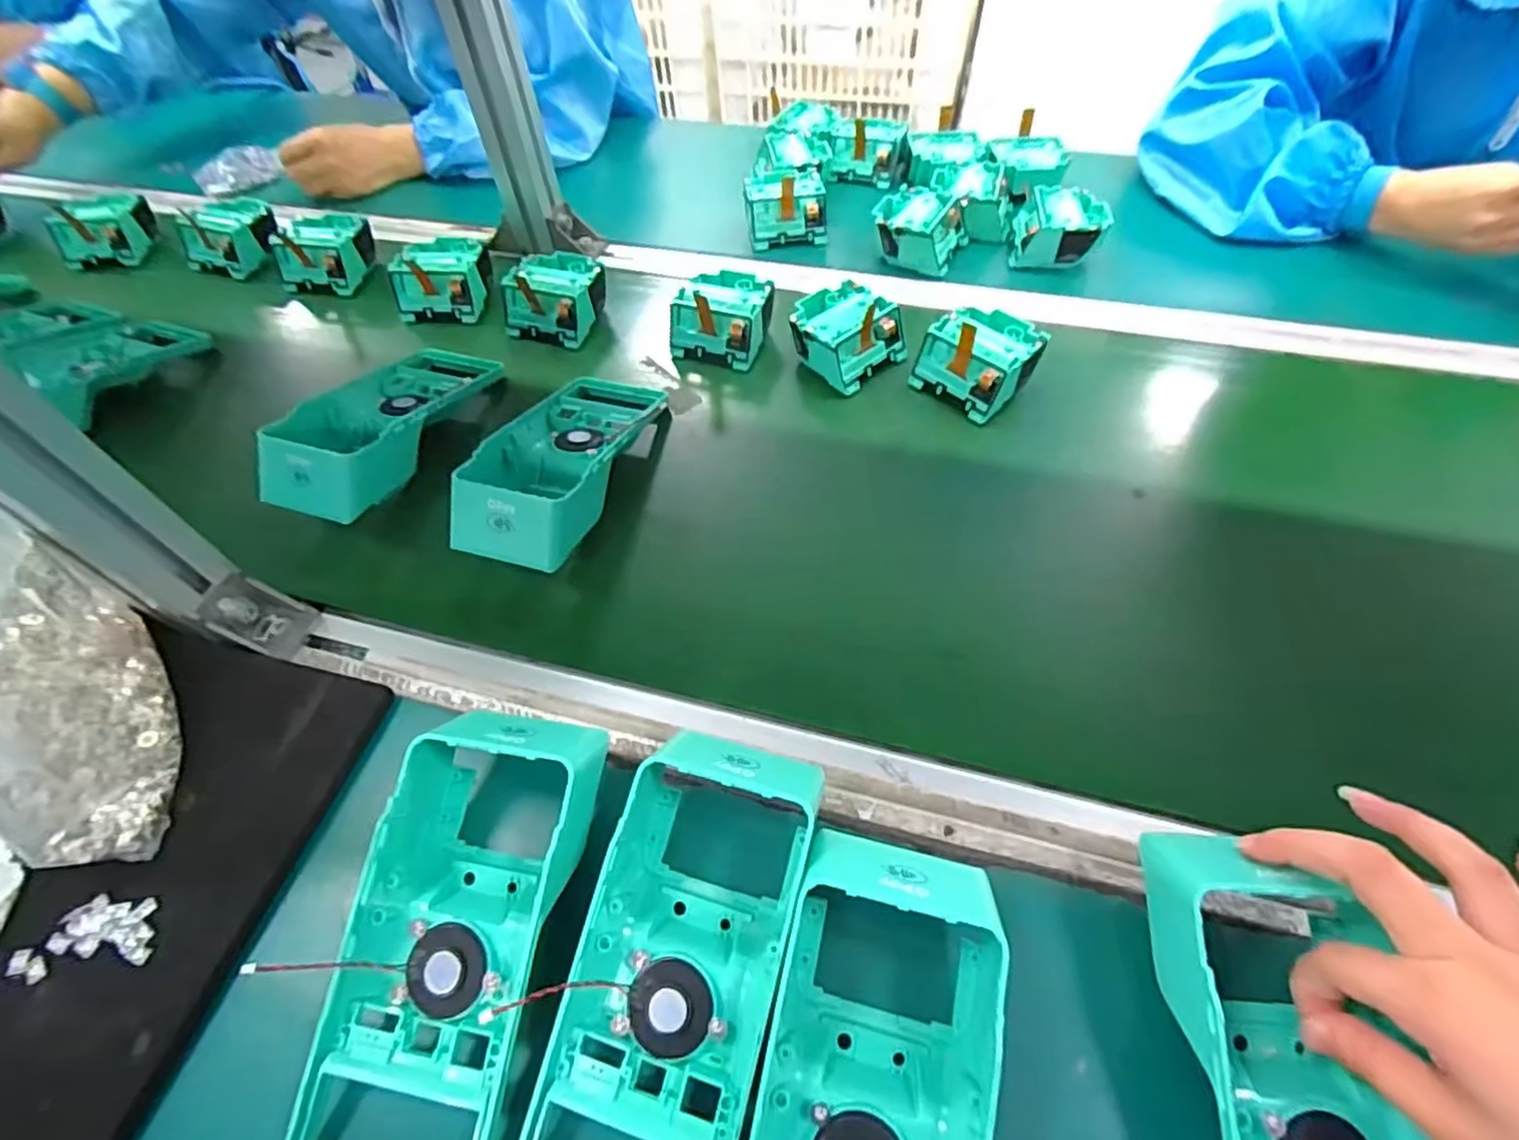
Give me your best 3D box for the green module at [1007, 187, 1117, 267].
[{"bbox_3d":[0.276,-0.315,0.607,0.076,0.037,0.080,11,54,10],"label":"green module"}]

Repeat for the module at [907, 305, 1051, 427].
[{"bbox_3d":[0.170,-0.167,0.510,0.085,0.049,0.077,-37,60,-23],"label":"module"}]

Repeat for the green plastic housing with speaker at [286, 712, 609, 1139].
[{"bbox_3d":[-0.130,0.155,0.283,0.083,0.060,0.187,7,53,7],"label":"green plastic housing with speaker"}]

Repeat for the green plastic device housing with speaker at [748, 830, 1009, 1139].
[{"bbox_3d":[0.040,0.201,0.243,0.081,0.058,0.188,11,54,10],"label":"green plastic device housing with speaker"}]

